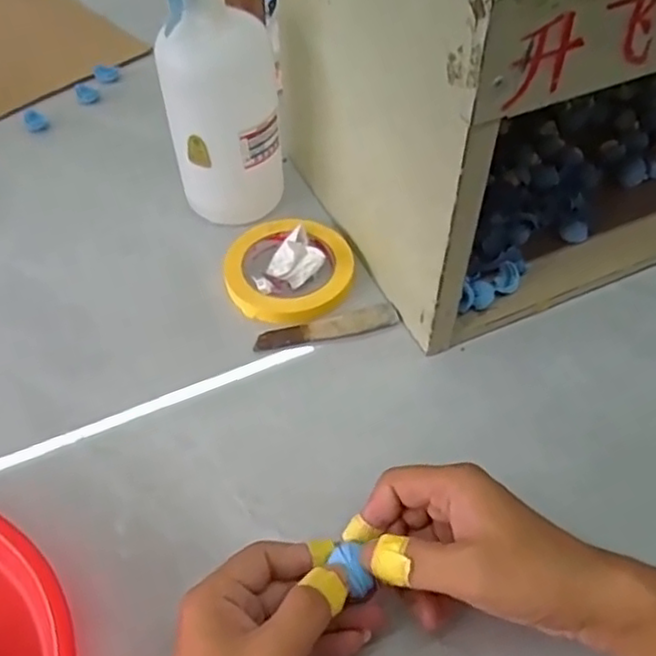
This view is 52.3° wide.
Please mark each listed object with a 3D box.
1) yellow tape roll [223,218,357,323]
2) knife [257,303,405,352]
[{"bbox_3d":[-0.033,-0.052,0.576,0.109,0.015,0.108,-1,52,1],"label":"yellow tape roll"},{"bbox_3d":[0.000,-0.001,0.543,0.118,0.004,0.022,-12,53,-8],"label":"knife"}]

